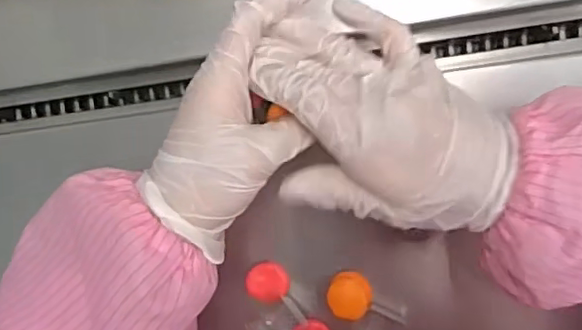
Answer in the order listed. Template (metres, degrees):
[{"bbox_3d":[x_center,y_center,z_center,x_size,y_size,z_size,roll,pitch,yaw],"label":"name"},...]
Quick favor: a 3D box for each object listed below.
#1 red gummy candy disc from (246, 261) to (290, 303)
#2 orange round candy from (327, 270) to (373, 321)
[{"bbox_3d":[-0.016,0.082,0.415,0.029,0.008,0.027,1,94,8],"label":"red gummy candy disc"},{"bbox_3d":[0.041,0.090,0.408,0.030,0.014,0.030,1,94,8],"label":"orange round candy"}]

